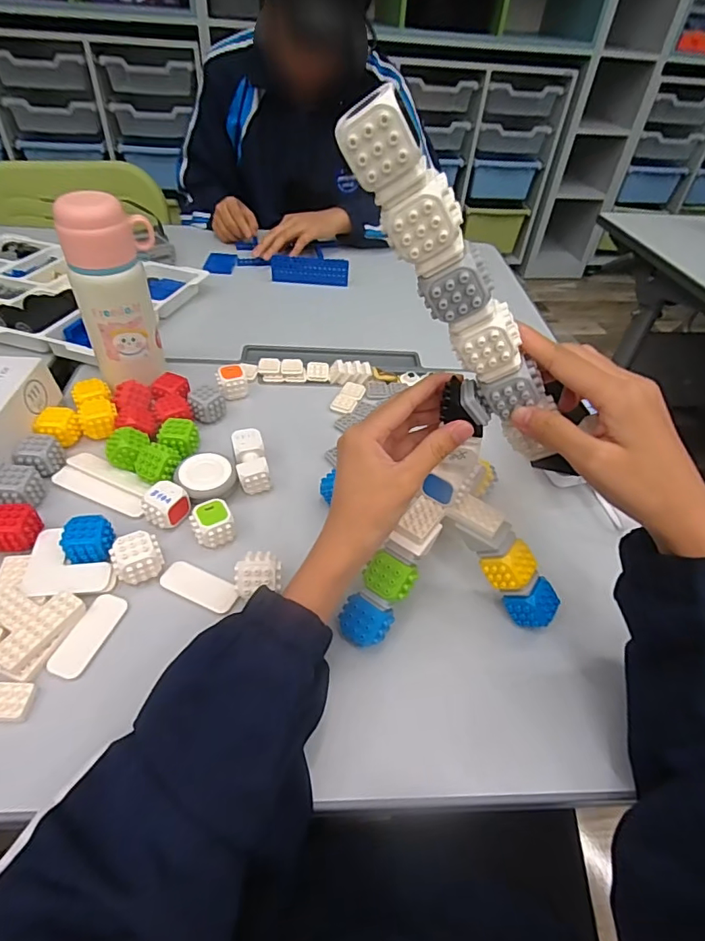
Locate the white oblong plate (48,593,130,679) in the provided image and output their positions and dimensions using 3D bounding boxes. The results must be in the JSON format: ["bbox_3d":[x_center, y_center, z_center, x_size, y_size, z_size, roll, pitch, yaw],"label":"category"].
[{"bbox_3d":[-0.201,0.125,0.383,0.025,0.004,0.067,28,47,-2],"label":"white oblong plate"}]

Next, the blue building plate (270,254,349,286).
[{"bbox_3d":[-0.071,-0.336,0.845,0.128,0.043,0.008,-1,9,-13],"label":"blue building plate"}]

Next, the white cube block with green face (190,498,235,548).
[{"bbox_3d":[-0.125,0.048,0.448,0.034,0.027,0.032,-16,49,-20],"label":"white cube block with green face"}]

